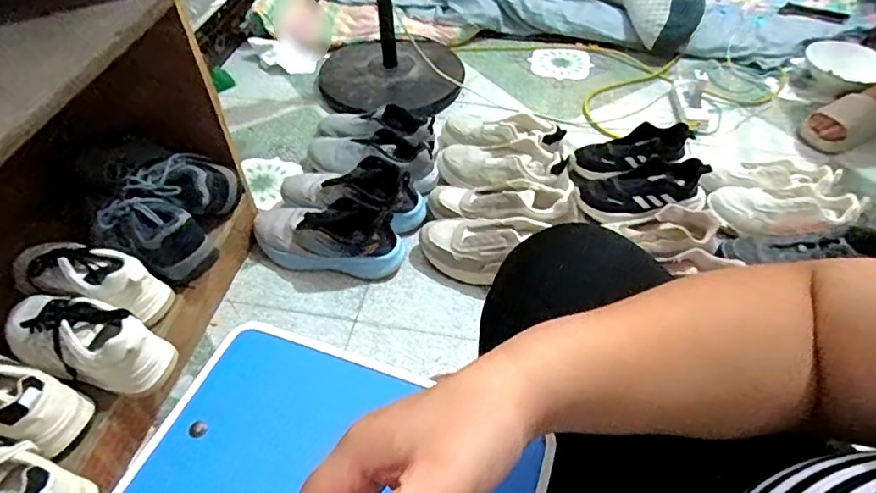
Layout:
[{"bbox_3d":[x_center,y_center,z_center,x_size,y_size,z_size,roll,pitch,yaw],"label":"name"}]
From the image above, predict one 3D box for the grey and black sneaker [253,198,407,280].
[{"bbox_3d":[-0.203,-0.021,1.000,0.282,0.102,0.104,6,49,6],"label":"grey and black sneaker"}]

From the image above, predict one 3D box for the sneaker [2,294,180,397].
[{"bbox_3d":[-0.480,0.122,0.731,0.228,0.091,0.092,13,50,12],"label":"sneaker"}]

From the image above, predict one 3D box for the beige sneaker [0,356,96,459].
[{"bbox_3d":[-0.551,0.176,0.664,0.226,0.081,0.088,12,50,11],"label":"beige sneaker"}]

